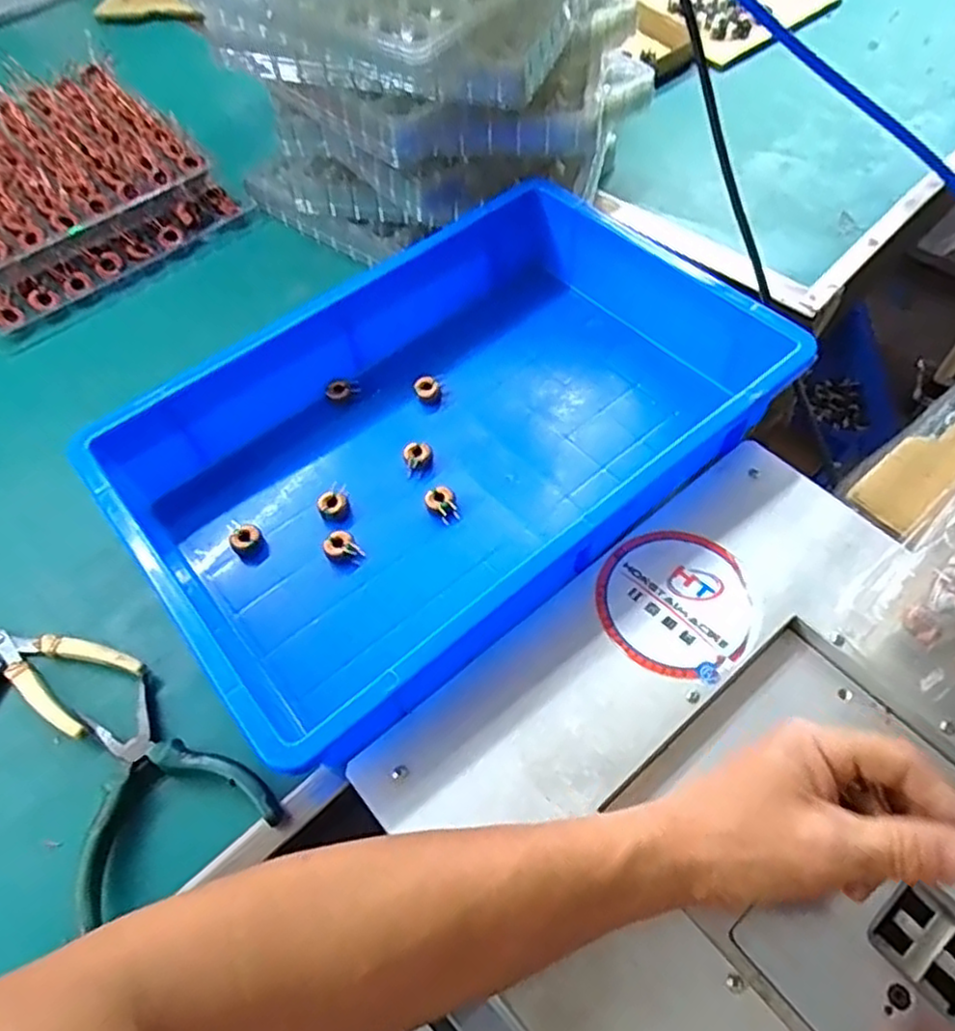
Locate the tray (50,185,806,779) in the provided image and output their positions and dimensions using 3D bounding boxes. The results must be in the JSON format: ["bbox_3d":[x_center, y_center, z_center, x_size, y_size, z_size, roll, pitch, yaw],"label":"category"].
[{"bbox_3d":[-0.017,-0.056,0.520,0.440,0.098,0.290,-37,62,-20],"label":"tray"}]

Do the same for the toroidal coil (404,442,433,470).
[{"bbox_3d":[-0.045,-0.048,0.540,0.021,0.008,0.019,-19,58,-10],"label":"toroidal coil"}]

